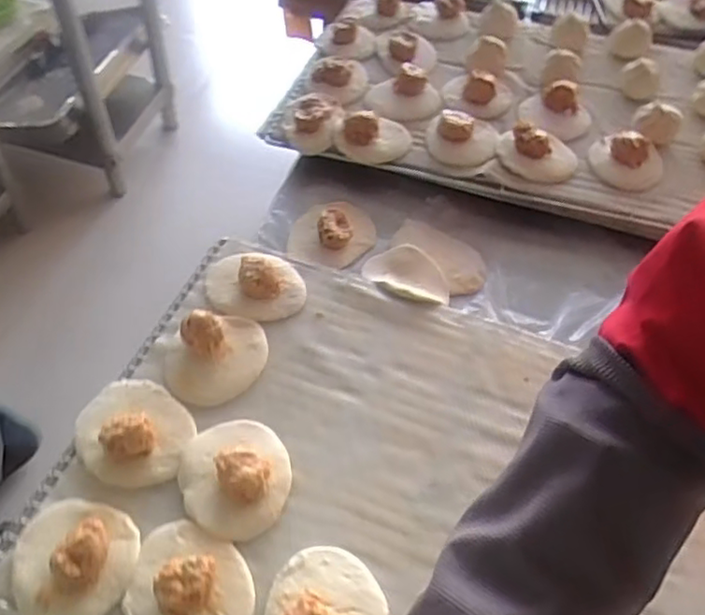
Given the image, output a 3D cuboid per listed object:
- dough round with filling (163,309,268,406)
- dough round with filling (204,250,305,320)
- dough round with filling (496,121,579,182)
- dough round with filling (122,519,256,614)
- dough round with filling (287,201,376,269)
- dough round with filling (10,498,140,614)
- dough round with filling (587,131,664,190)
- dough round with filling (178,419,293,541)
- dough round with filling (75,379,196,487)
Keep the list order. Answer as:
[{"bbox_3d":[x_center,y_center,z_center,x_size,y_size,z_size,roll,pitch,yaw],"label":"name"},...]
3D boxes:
[{"bbox_3d":[-0.126,0.038,0.603,0.102,0.036,0.091,-27,59,-22],"label":"dough round with filling"},{"bbox_3d":[-0.099,-0.027,0.662,0.099,0.036,0.091,2,53,-3],"label":"dough round with filling"},{"bbox_3d":[0.222,-0.184,0.781,0.094,0.026,0.081,19,54,10],"label":"dough round with filling"},{"bbox_3d":[-0.122,0.203,0.474,0.087,0.031,0.105,-25,58,-21],"label":"dough round with filling"},{"bbox_3d":[-0.022,-0.086,0.728,0.091,0.027,0.095,2,53,-3],"label":"dough round with filling"},{"bbox_3d":[-0.208,0.184,0.479,0.089,0.031,0.098,-5,53,-8],"label":"dough round with filling"},{"bbox_3d":[0.333,-0.184,0.783,0.087,0.035,0.087,2,53,-3],"label":"dough round with filling"},{"bbox_3d":[-0.096,0.132,0.530,0.087,0.039,0.101,-8,54,-10],"label":"dough round with filling"},{"bbox_3d":[-0.188,0.099,0.548,0.102,0.029,0.085,32,57,19],"label":"dough round with filling"}]

